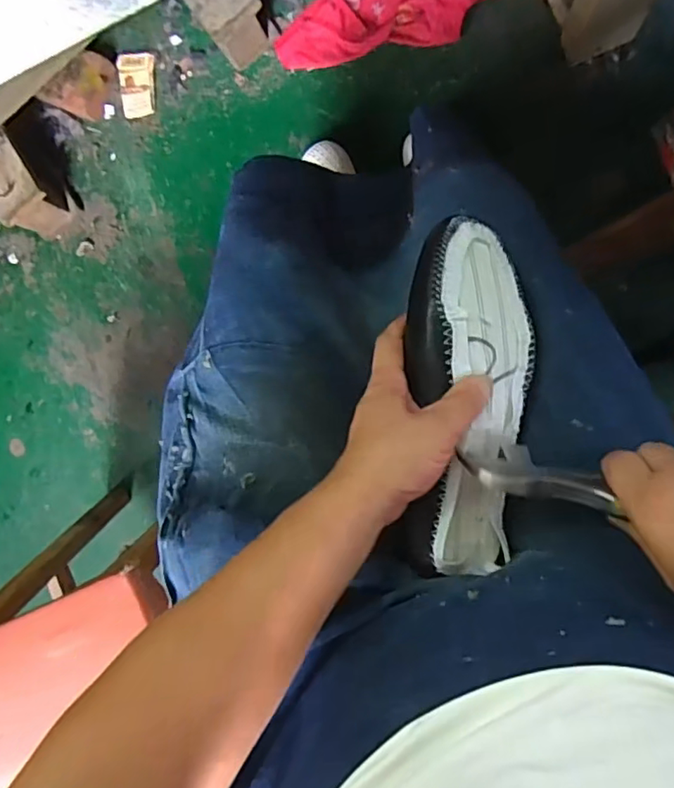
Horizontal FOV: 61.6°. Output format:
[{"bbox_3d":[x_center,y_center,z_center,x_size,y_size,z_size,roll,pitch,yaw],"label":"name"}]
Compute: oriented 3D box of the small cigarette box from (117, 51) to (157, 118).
[{"bbox_3d":[-0.365,-0.566,1.035,0.066,0.019,0.105,1,94,8],"label":"small cigarette box"}]

